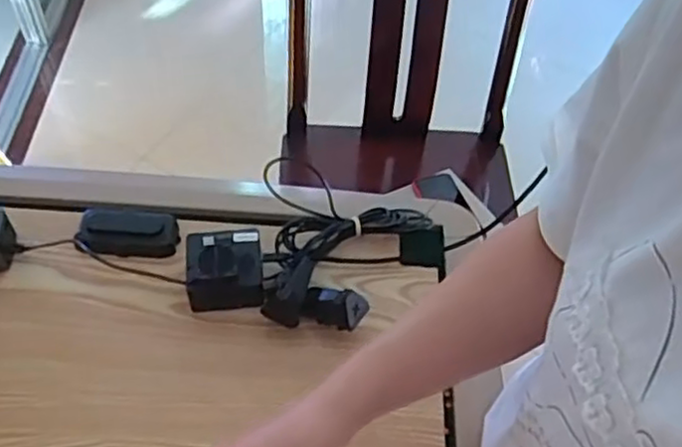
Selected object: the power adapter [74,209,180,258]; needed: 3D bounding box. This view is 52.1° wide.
[{"bbox_3d":[-0.237,0.008,0.773,0.105,0.033,0.062,-1,52,-4],"label":"power adapter"}]

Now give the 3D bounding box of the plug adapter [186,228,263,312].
[{"bbox_3d":[-0.121,0.049,0.731,0.075,0.057,0.071,-3,52,-6],"label":"plug adapter"}]

